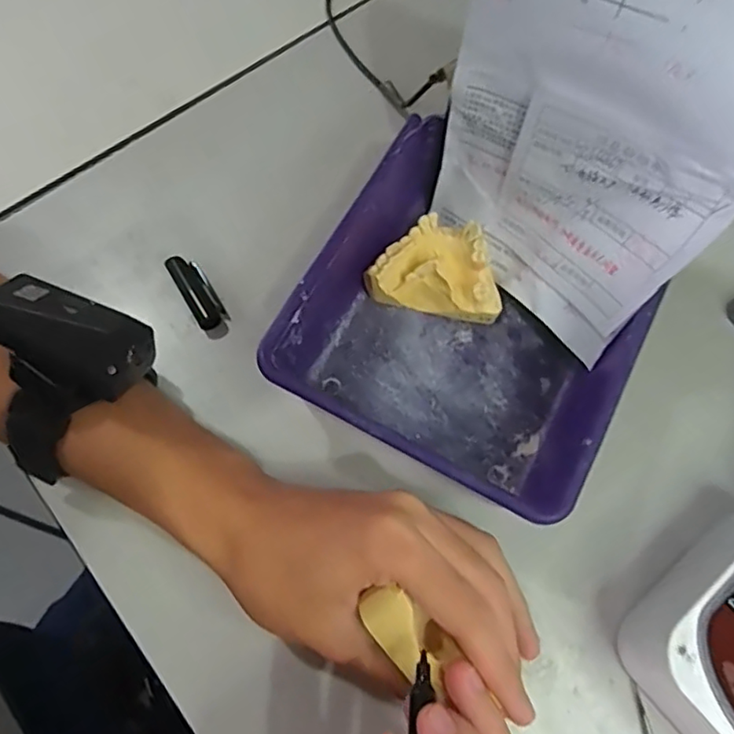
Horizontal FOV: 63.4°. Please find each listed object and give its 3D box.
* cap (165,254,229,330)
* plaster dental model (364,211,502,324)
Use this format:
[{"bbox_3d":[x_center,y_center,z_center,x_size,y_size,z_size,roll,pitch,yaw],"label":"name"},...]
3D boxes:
[{"bbox_3d":[-0.100,-0.044,0.350,0.017,0.012,0.047,-30,73,-10],"label":"cap"},{"bbox_3d":[0.041,-0.055,0.342,0.072,0.032,0.046,13,71,5],"label":"plaster dental model"}]

